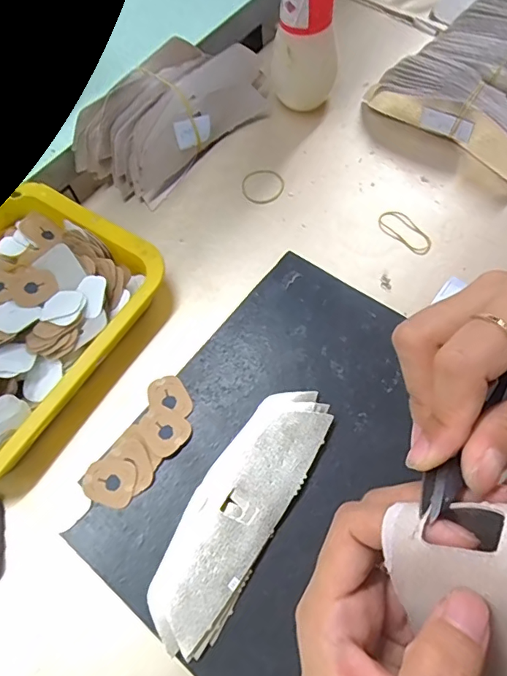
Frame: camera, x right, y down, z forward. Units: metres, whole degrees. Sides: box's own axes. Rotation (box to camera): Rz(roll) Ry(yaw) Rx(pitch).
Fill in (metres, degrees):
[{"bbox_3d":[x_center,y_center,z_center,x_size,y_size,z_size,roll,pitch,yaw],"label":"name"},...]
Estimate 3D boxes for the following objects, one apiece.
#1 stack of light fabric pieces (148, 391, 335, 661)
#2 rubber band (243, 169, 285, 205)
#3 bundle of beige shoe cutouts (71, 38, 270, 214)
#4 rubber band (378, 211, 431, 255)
[{"bbox_3d":[-0.010,0.120,0.351,0.061,0.013,0.190,28,70,15],"label":"stack of light fabric pieces"},{"bbox_3d":[0.010,-0.159,0.506,0.044,0.004,0.045,10,67,7],"label":"rubber band"},{"bbox_3d":[-0.083,-0.239,0.511,0.097,0.070,0.205,40,74,18],"label":"bundle of beige shoe cutouts"},{"bbox_3d":[0.148,-0.104,0.471,0.027,0.004,0.058,-42,70,-15],"label":"rubber band"}]

